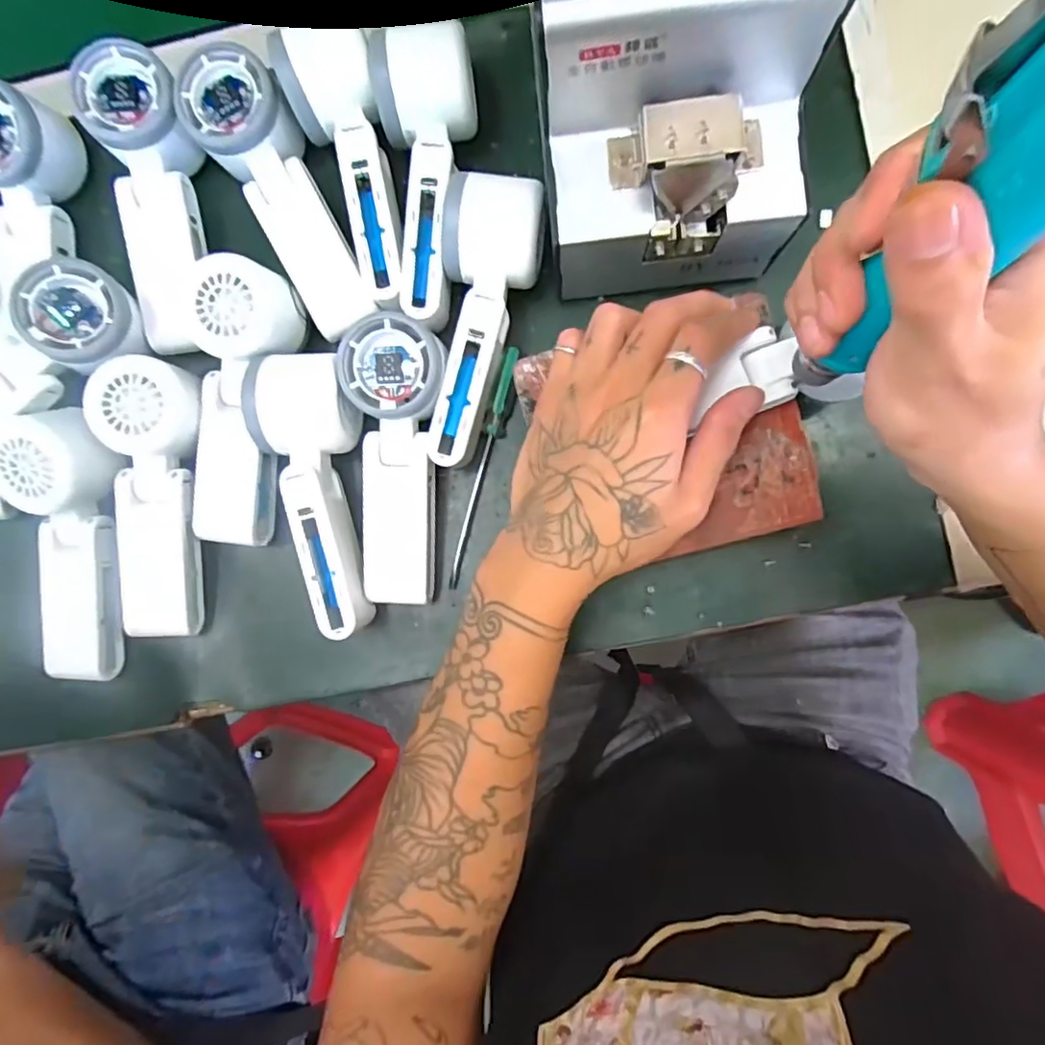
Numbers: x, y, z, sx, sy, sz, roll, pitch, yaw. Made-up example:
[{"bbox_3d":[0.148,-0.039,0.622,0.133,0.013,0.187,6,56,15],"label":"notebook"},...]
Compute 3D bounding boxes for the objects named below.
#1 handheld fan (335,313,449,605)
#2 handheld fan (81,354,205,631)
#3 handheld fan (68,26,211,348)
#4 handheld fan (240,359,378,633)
[{"bbox_3d":[-0.077,-0.033,0.361,0.058,0.053,0.161,6,88,5],"label":"handheld fan"},{"bbox_3d":[-0.223,-0.012,0.366,0.058,0.048,0.162,7,88,5],"label":"handheld fan"},{"bbox_3d":[-0.220,-0.193,0.371,0.050,0.041,0.164,-8,87,4],"label":"handheld fan"},{"bbox_3d":[-0.119,-0.015,0.363,0.055,0.053,0.164,-9,87,4],"label":"handheld fan"}]

